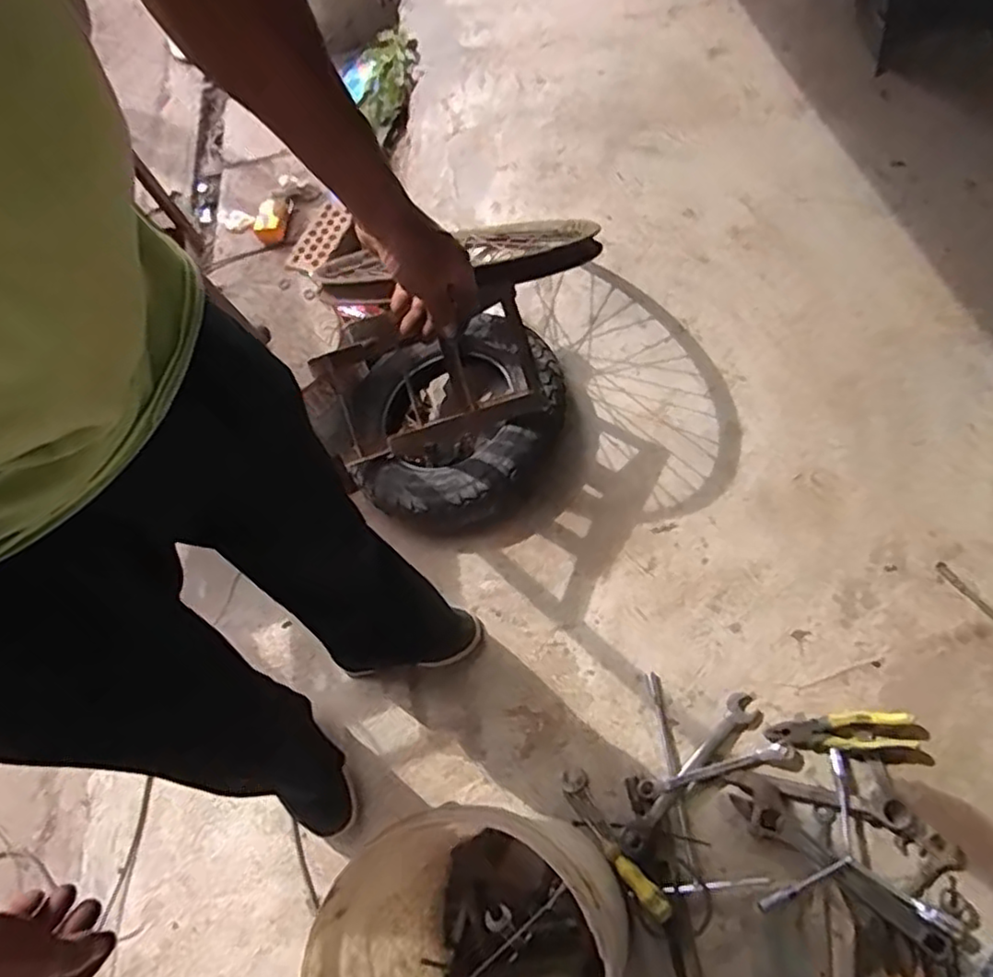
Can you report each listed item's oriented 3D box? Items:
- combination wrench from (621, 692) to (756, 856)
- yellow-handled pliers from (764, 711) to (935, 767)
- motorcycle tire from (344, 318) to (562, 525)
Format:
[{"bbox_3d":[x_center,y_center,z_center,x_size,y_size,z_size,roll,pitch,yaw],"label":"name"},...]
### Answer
[{"bbox_3d":[0.274,0.403,0.959,0.274,0.022,0.038,-42,67,-13],"label":"combination wrench"},{"bbox_3d":[0.497,0.345,0.947,0.210,0.019,0.063,2,65,8],"label":"yellow-handled pliers"},{"bbox_3d":[-0.075,-0.133,1.225,0.393,0.109,0.357,-17,63,7],"label":"motorcycle tire"}]

